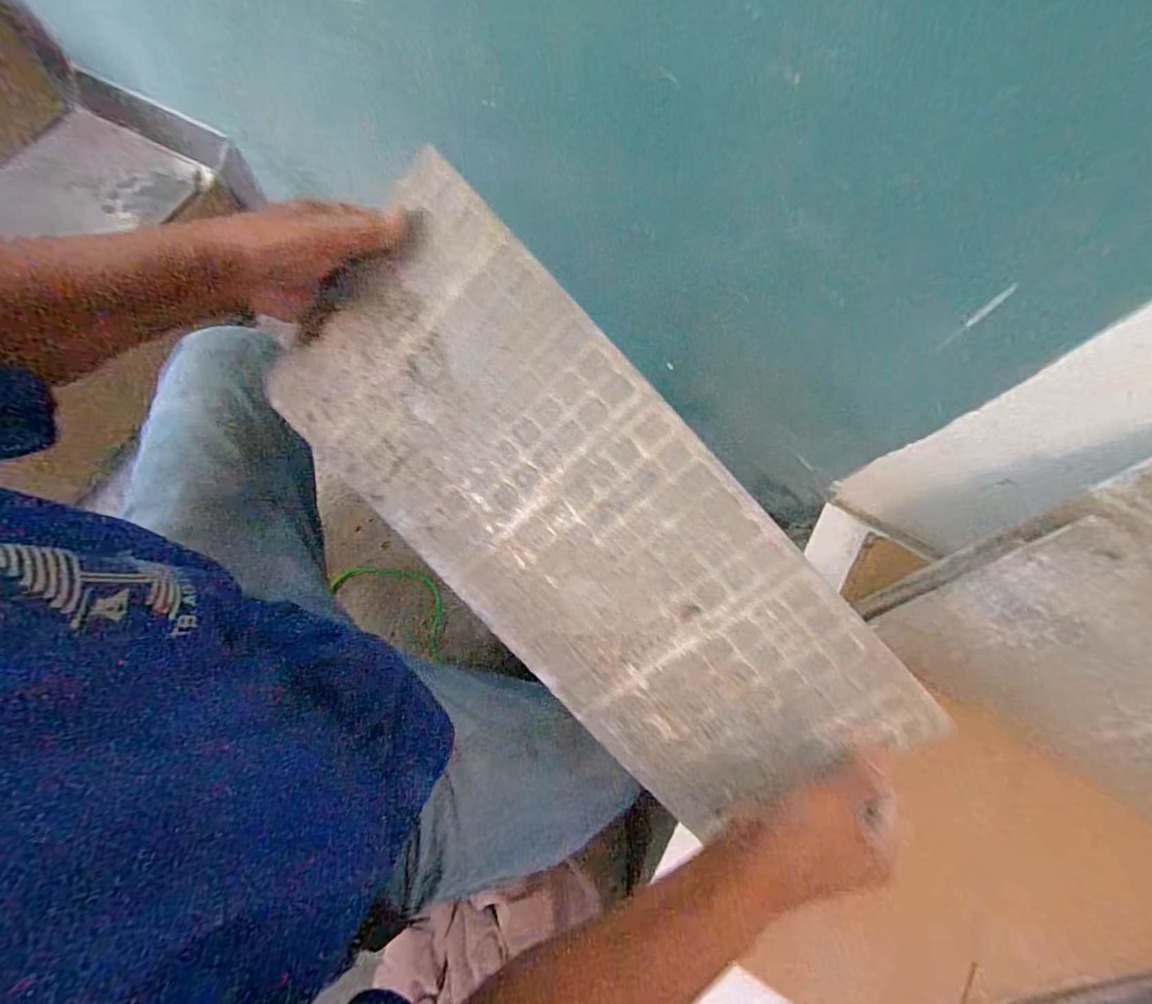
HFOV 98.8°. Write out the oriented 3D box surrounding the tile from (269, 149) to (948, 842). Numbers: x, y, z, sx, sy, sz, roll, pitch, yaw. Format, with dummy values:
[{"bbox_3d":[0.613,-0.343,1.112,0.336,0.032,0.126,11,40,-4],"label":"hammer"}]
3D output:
[{"bbox_3d":[0.000,0.023,0.364,0.224,0.008,0.490,-42,90,18],"label":"tile"}]

